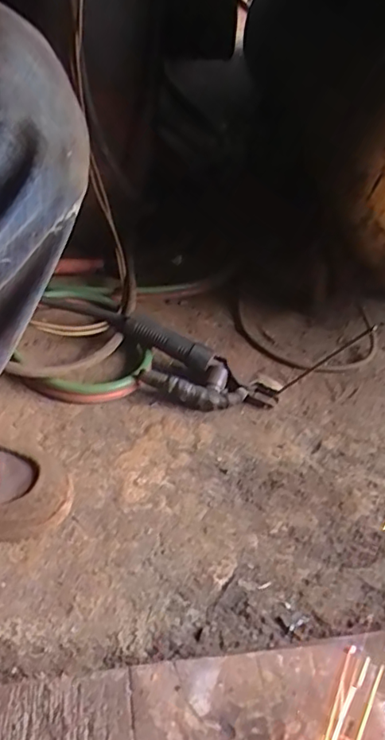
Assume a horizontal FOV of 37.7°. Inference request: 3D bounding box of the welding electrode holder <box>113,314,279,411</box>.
[{"bbox_3d":[-0.007,0.001,0.748,0.238,0.060,0.085,19,43,17],"label":"welding electrode holder"}]

